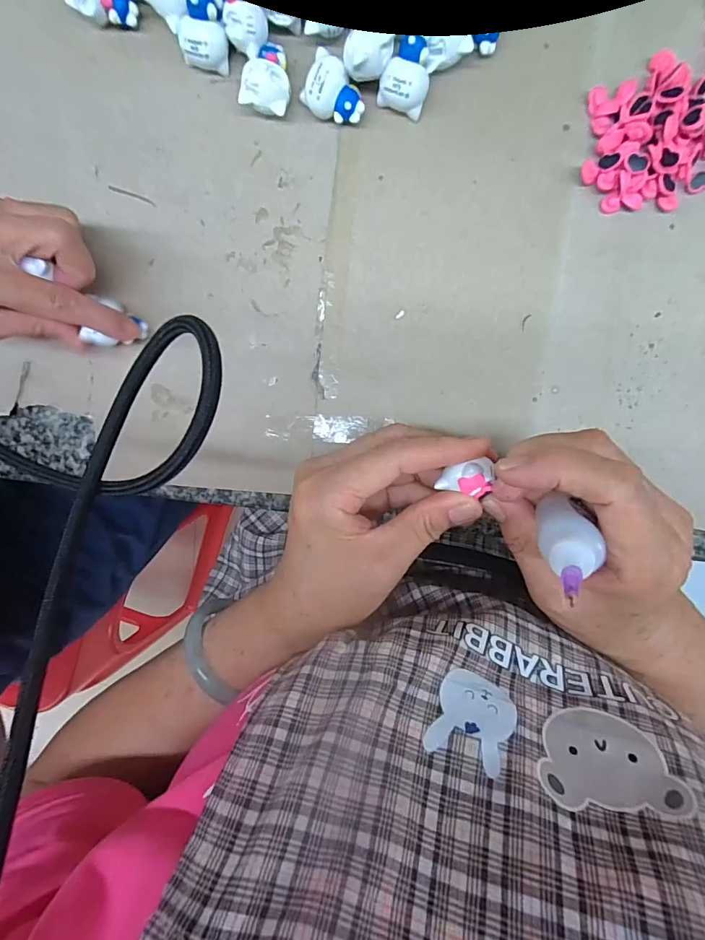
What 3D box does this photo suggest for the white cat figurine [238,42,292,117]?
[{"bbox_3d":[-0.045,-0.210,0.239,0.025,0.020,0.031,17,99,1],"label":"white cat figurine"}]

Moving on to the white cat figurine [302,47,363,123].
[{"bbox_3d":[-0.009,-0.198,0.235,0.031,0.023,0.021,30,99,-1],"label":"white cat figurine"}]

